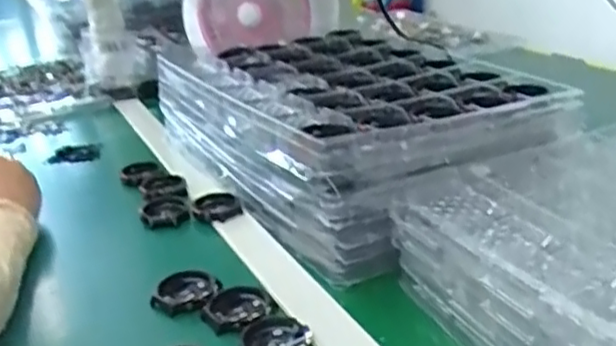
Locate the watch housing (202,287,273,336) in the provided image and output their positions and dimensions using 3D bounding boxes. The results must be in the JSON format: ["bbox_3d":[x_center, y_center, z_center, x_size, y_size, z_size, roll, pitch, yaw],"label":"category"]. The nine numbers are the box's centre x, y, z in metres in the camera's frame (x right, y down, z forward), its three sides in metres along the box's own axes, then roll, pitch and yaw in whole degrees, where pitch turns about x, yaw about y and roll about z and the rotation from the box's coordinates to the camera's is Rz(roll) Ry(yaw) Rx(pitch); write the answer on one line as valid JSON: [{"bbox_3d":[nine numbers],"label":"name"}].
[{"bbox_3d":[-0.056,0.106,0.518,0.052,0.007,0.052,-9,22,-11],"label":"watch housing"}]

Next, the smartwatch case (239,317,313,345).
[{"bbox_3d":[-0.025,0.123,0.479,0.049,0.010,0.049,-15,24,-25],"label":"smartwatch case"}]

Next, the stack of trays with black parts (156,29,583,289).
[{"bbox_3d":[0.036,-0.068,0.797,0.321,0.116,0.485,-15,24,-25],"label":"stack of trays with black parts"}]

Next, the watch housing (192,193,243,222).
[{"bbox_3d":[-0.098,0.035,0.700,0.049,0.012,0.042,-11,23,-15],"label":"watch housing"}]

